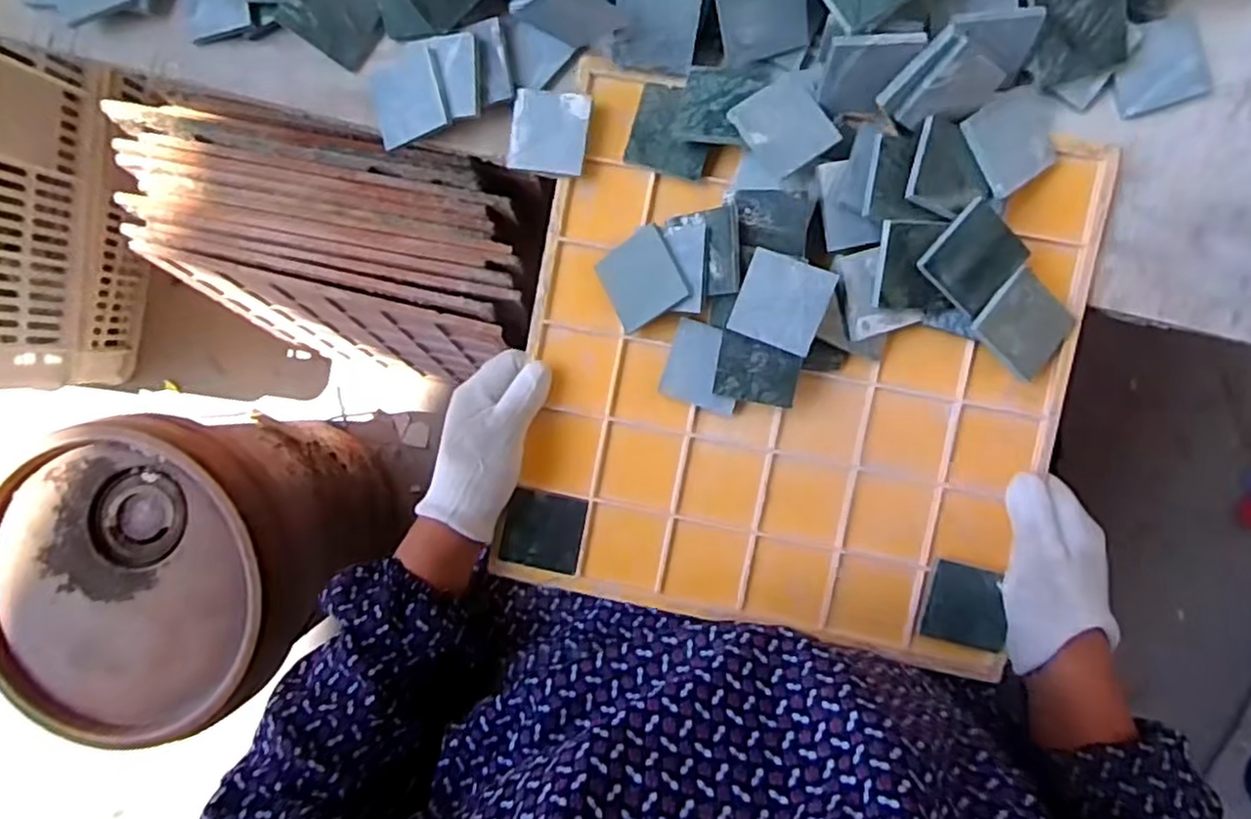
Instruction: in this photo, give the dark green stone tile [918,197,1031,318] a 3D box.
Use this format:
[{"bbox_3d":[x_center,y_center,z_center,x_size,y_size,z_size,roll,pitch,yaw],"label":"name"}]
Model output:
[{"bbox_3d":[0.202,-0.087,0.404,0.050,0.004,0.048,39,101,-18],"label":"dark green stone tile"}]

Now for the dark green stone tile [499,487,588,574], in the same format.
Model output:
[{"bbox_3d":[-0.053,0.079,0.456,0.050,0.004,0.048,13,89,-7],"label":"dark green stone tile"}]

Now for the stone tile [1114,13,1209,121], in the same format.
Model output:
[{"bbox_3d":[0.320,-0.206,0.419,0.053,0.006,0.048,-18,92,5],"label":"stone tile"}]

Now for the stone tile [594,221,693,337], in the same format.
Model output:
[{"bbox_3d":[0.011,-0.082,0.440,0.054,0.005,0.051,-28,85,33],"label":"stone tile"}]

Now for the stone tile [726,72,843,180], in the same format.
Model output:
[{"bbox_3d":[0.094,-0.166,0.409,0.052,0.006,0.053,-39,87,-12],"label":"stone tile"}]

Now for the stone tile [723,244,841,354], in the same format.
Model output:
[{"bbox_3d":[0.091,-0.062,0.407,0.049,0.004,0.049,22,104,9],"label":"stone tile"}]

